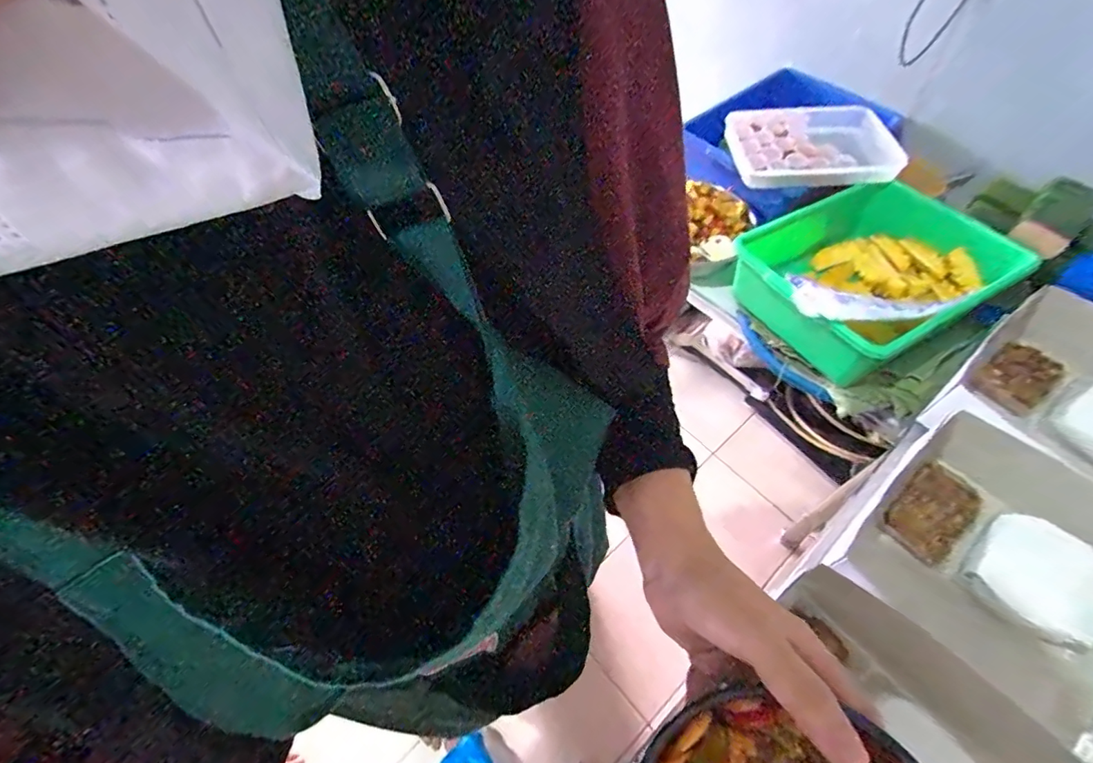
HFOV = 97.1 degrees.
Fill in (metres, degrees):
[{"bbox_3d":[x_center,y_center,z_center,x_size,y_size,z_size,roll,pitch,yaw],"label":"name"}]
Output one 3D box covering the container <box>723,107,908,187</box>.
[{"bbox_3d":[0.515,-0.463,0.945,0.316,0.039,0.212,6,57,7],"label":"container"}]

